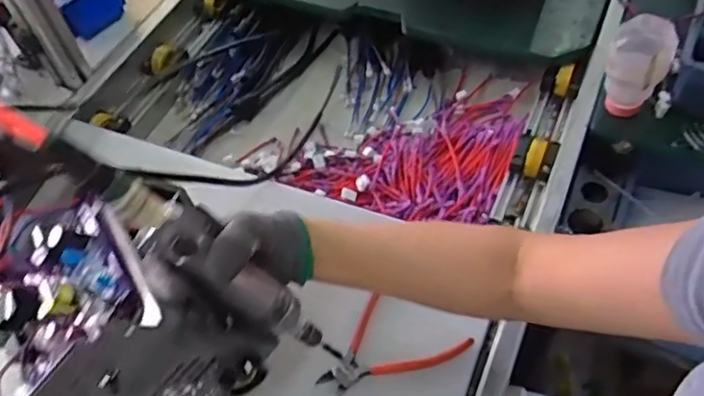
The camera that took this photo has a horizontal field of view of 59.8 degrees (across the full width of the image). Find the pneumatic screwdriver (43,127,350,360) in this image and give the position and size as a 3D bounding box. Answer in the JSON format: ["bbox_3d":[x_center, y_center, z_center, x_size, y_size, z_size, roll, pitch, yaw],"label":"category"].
[{"bbox_3d":[-0.106,0.050,0.469,0.027,0.291,0.036,-16,40,45],"label":"pneumatic screwdriver"}]

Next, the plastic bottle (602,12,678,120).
[{"bbox_3d":[0.318,-0.145,0.698,0.067,0.105,0.063,13,56,14],"label":"plastic bottle"}]

